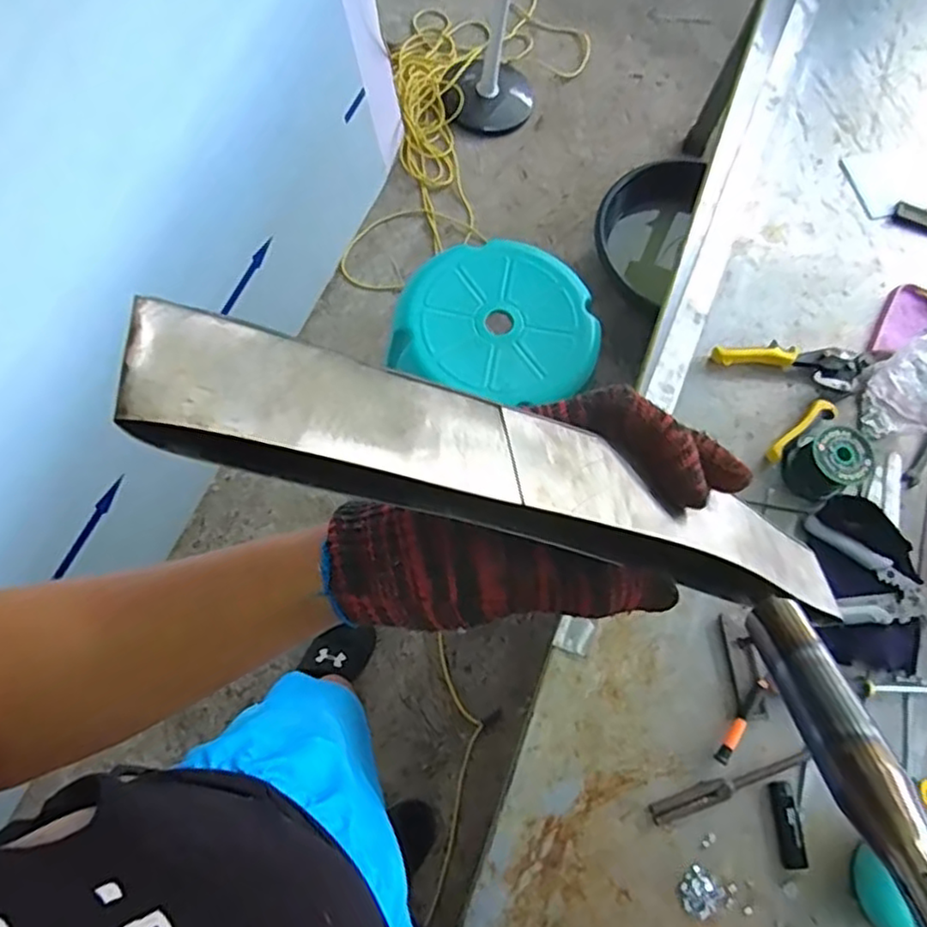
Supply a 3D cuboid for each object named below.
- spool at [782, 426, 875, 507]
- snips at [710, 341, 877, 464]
[{"bbox_3d":[0.423,0.001,0.790,0.071,0.064,0.067,1,69,-2],"label":"spool"},{"bbox_3d":[0.427,-0.101,0.846,0.181,0.024,0.150,-18,71,-9],"label":"snips"}]

